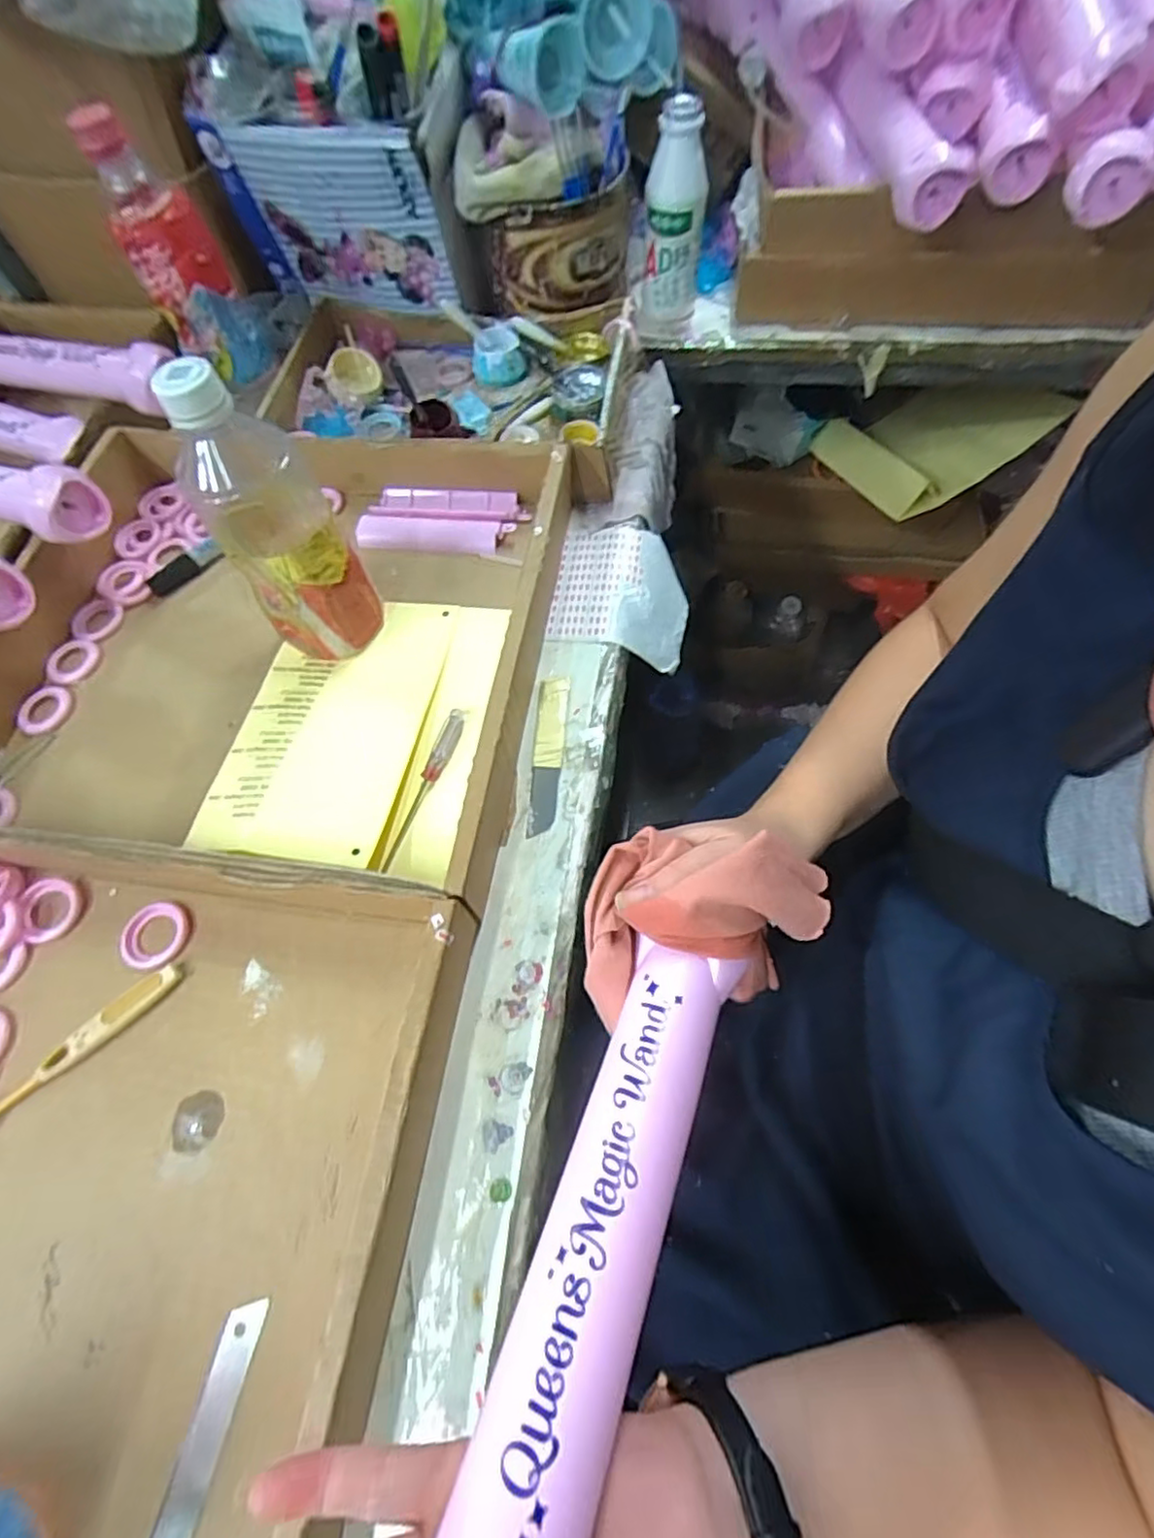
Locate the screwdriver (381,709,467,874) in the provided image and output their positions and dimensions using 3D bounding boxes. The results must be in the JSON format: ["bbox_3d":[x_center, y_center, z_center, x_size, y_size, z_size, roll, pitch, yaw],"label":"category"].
[{"bbox_3d":[-0.095,0.012,0.407,0.011,0.012,0.115,16,66,9],"label":"screwdriver"}]

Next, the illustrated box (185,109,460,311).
[{"bbox_3d":[-0.195,-0.441,0.521,0.171,0.126,0.030,12,65,9],"label":"illustrated box"}]

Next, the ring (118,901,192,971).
[{"bbox_3d":[-0.245,0.096,0.374,0.039,0.004,0.039,-1,64,2],"label":"ring"}]

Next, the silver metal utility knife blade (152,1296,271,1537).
[{"bbox_3d":[-0.160,0.289,0.276,0.020,0.004,0.100,4,63,19],"label":"silver metal utility knife blade"}]

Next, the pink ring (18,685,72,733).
[{"bbox_3d":[-0.378,-0.042,0.458,0.037,0.006,0.038,-1,64,2],"label":"pink ring"}]

